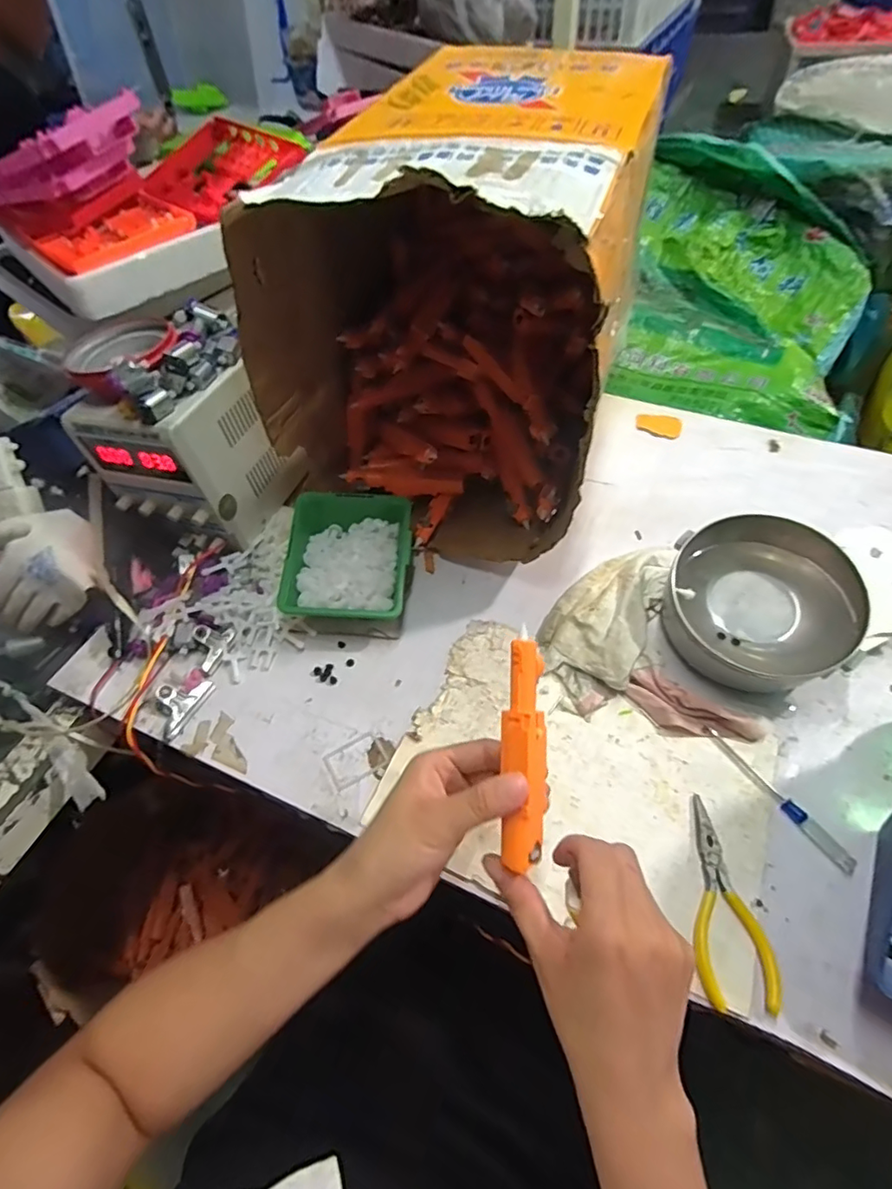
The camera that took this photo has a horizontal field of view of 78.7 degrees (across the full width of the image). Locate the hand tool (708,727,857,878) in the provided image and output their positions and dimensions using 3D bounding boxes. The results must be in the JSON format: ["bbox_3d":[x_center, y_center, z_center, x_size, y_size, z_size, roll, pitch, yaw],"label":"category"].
[{"bbox_3d":[0.253,0.152,0.416,0.013,0.006,0.127,-29,57,-16],"label":"hand tool"}]

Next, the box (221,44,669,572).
[{"bbox_3d":[0.012,-0.254,0.525,0.302,0.324,0.313,14,56,15],"label":"box"}]

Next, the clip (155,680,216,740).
[{"bbox_3d":[-0.229,0.091,0.464,0.032,0.020,0.055,21,58,19],"label":"clip"}]

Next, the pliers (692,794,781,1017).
[{"bbox_3d":[0.193,0.209,0.377,0.048,0.007,0.128,3,54,6],"label":"pliers"}]

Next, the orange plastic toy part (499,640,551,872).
[{"bbox_3d":[0.044,0.085,0.299,0.025,0.014,0.118,1,81,5],"label":"orange plastic toy part"}]

